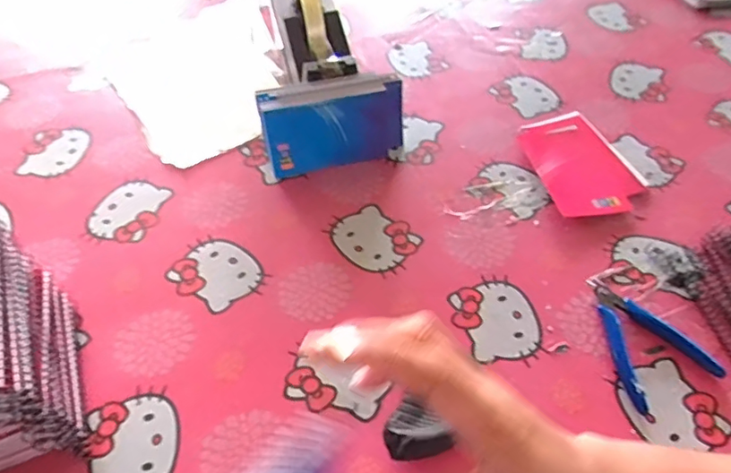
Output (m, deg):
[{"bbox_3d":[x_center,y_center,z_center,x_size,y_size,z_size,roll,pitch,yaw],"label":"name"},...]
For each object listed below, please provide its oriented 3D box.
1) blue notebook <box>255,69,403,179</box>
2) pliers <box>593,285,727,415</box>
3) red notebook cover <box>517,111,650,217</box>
[{"bbox_3d":[-0.033,-0.123,0.594,0.148,0.093,0.019,-13,29,-7],"label":"blue notebook"},{"bbox_3d":[0.242,0.089,0.483,0.086,0.013,0.108,-16,53,-13],"label":"pliers"},{"bbox_3d":[0.238,-0.087,0.615,0.107,0.013,0.150,-13,52,-11],"label":"red notebook cover"}]

